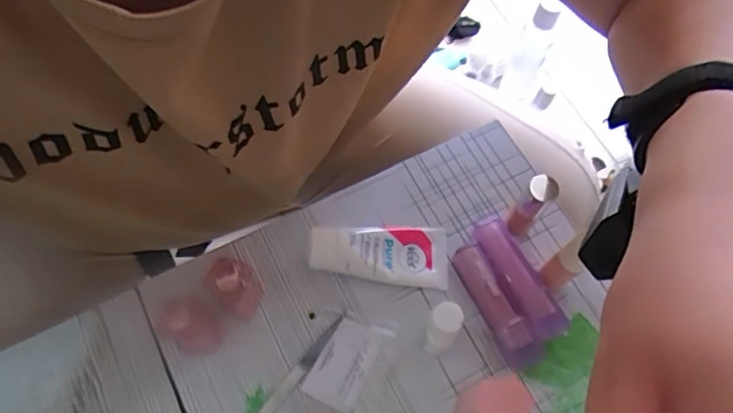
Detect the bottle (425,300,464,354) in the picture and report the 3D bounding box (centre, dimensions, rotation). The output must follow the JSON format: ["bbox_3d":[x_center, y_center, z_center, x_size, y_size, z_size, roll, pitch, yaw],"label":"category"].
[{"bbox_3d":[0.045,0.077,0.347,0.016,0.066,0.018,29,68,12],"label":"bottle"}]

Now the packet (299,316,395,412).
[{"bbox_3d":[-0.013,0.101,0.369,0.035,0.004,0.061,30,68,12],"label":"packet"}]

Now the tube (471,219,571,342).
[{"bbox_3d":[0.103,0.051,0.387,0.024,0.018,0.088,-25,68,-12],"label":"tube"}]

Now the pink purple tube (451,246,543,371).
[{"bbox_3d":[0.086,0.067,0.376,0.021,0.021,0.085,-24,68,-12],"label":"pink purple tube"}]

